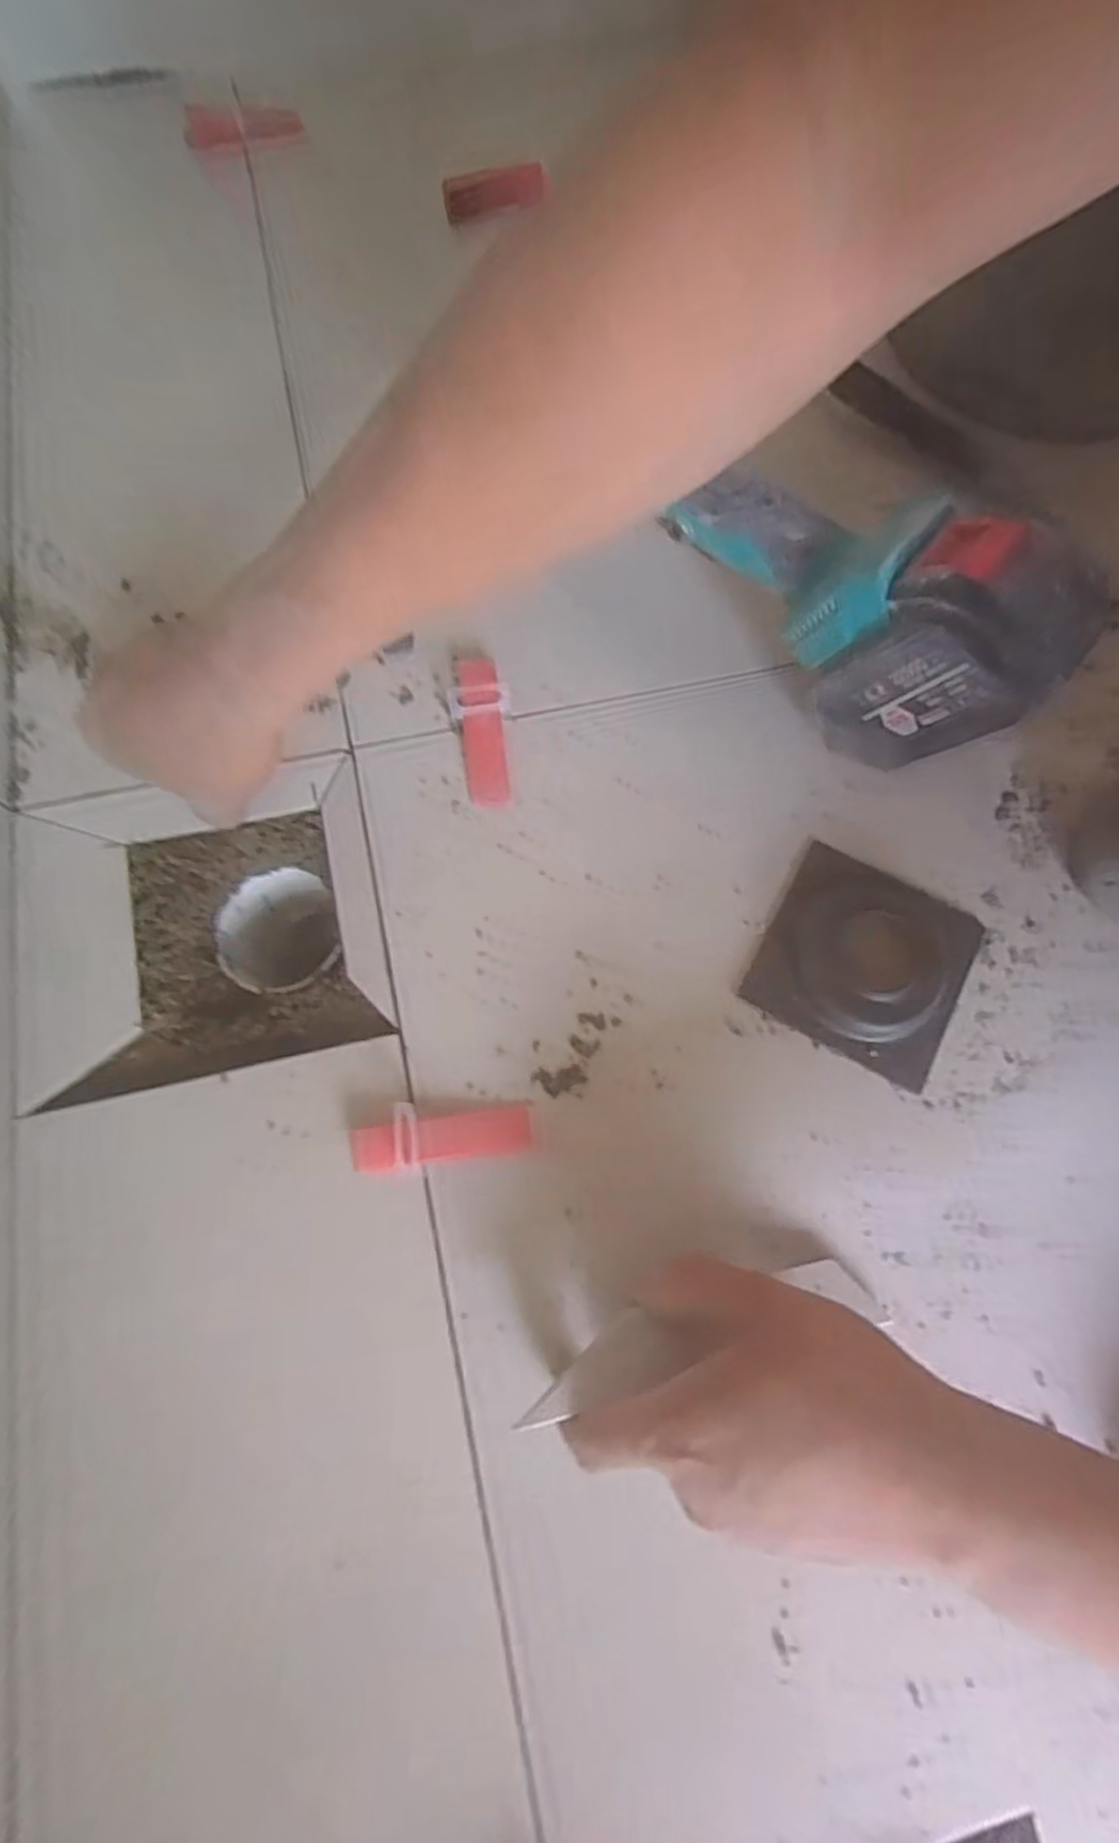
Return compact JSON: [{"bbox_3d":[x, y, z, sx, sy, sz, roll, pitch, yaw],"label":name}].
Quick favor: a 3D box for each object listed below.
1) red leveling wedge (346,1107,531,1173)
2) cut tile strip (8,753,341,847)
[{"bbox_3d":[-0.053,0.100,0.349,0.080,0.015,0.020,-6,72,-4],"label":"red leveling wedge"},{"bbox_3d":[-0.199,-0.063,0.407,0.161,0.010,0.031,-10,73,-6],"label":"cut tile strip"}]

